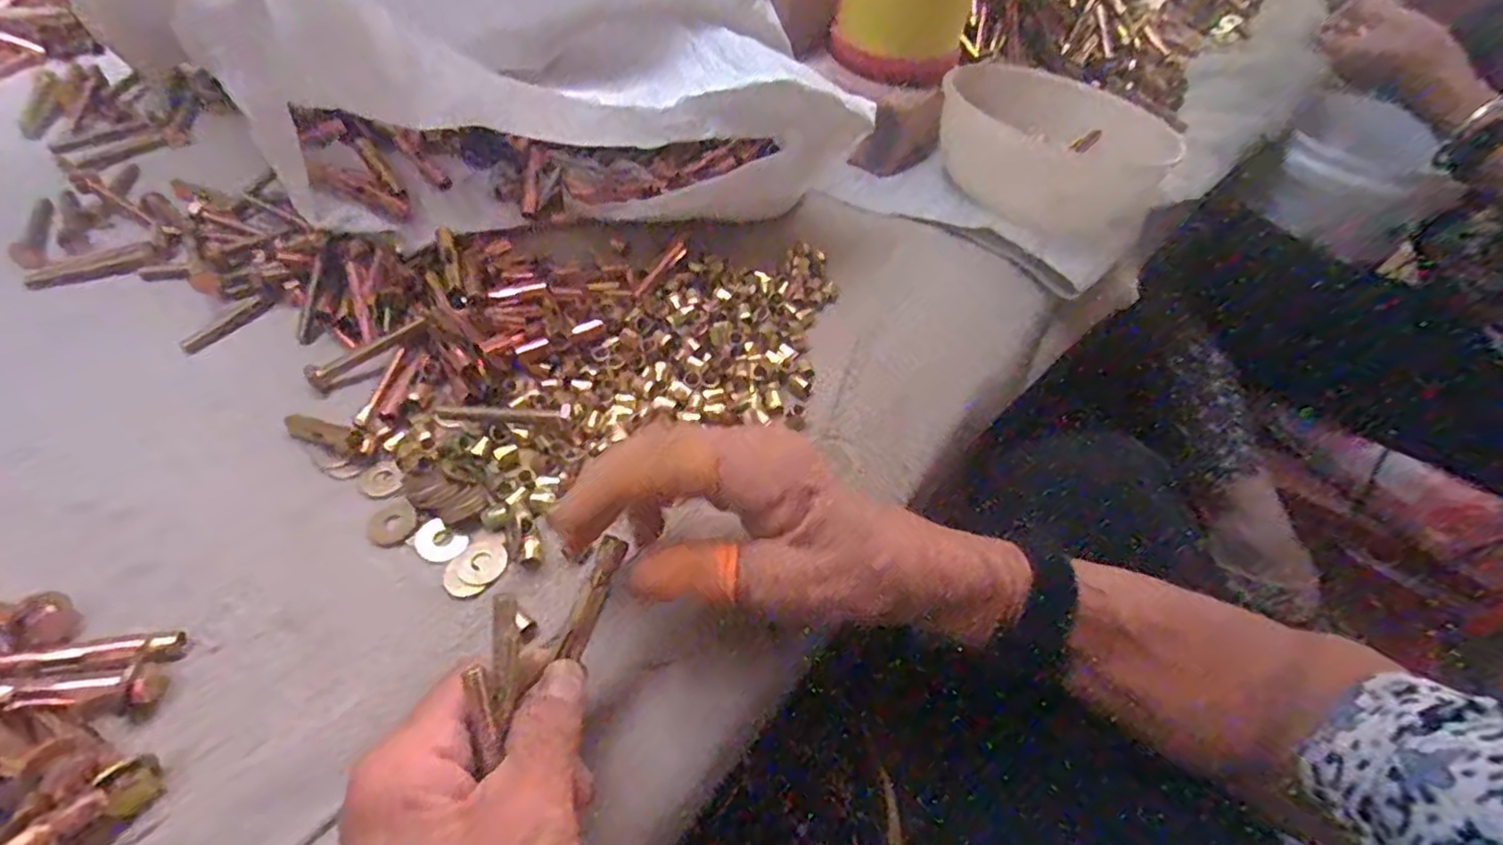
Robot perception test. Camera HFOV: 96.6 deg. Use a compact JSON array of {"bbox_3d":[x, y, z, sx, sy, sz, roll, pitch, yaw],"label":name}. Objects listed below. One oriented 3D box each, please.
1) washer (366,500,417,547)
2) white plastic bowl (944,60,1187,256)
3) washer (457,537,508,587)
[{"bbox_3d":[-0.159,0.044,0.297,0.021,0.004,0.021,2,51,-3],"label":"washer"},{"bbox_3d":[0.215,-0.204,0.484,0.148,0.073,0.151,2,51,-3],"label":"white plastic bowl"},{"bbox_3d":[-0.116,0.059,0.287,0.021,0.004,0.020,2,51,-3],"label":"washer"}]

